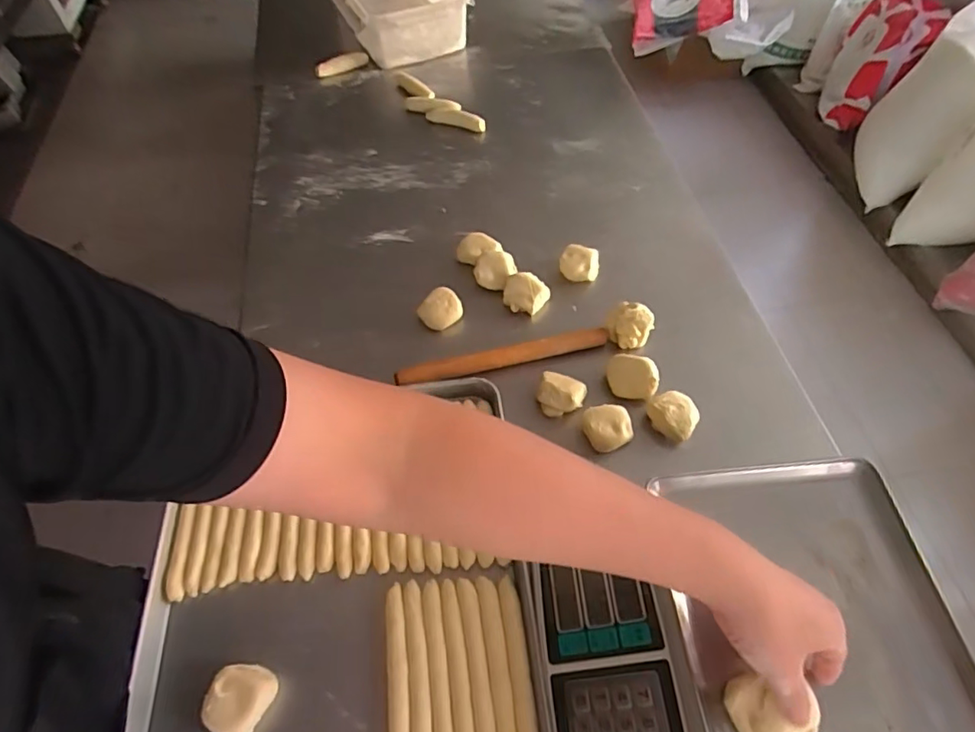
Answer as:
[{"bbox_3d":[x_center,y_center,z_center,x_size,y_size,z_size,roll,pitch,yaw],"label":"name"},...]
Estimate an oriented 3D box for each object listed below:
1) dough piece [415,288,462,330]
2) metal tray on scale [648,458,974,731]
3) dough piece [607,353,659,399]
[{"bbox_3d":[-0.068,-0.080,0.807,0.057,0.043,0.061,36,65,24],"label":"dough piece"},{"bbox_3d":[0.288,0.241,0.464,0.234,0.029,0.324,-5,56,0],"label":"metal tray on scale"},{"bbox_3d":[0.192,0.013,0.731,0.068,0.042,0.048,17,59,14],"label":"dough piece"}]

